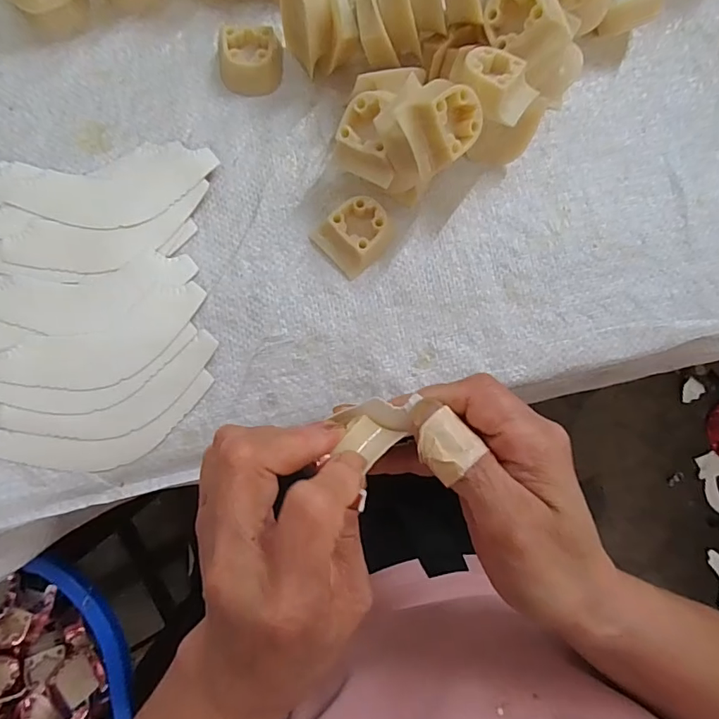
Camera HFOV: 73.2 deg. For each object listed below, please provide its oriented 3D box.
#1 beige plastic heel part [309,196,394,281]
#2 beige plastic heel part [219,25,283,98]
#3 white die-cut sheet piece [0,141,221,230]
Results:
[{"bbox_3d":[-0.002,-0.075,0.289,0.040,0.016,0.036,-42,88,-8],"label":"beige plastic heel part"},{"bbox_3d":[-0.067,-0.184,0.298,0.039,0.017,0.036,-7,84,-5],"label":"beige plastic heel part"},{"bbox_3d":[-0.156,-0.099,0.284,0.139,0.006,0.048,-10,84,-6],"label":"white die-cut sheet piece"}]

